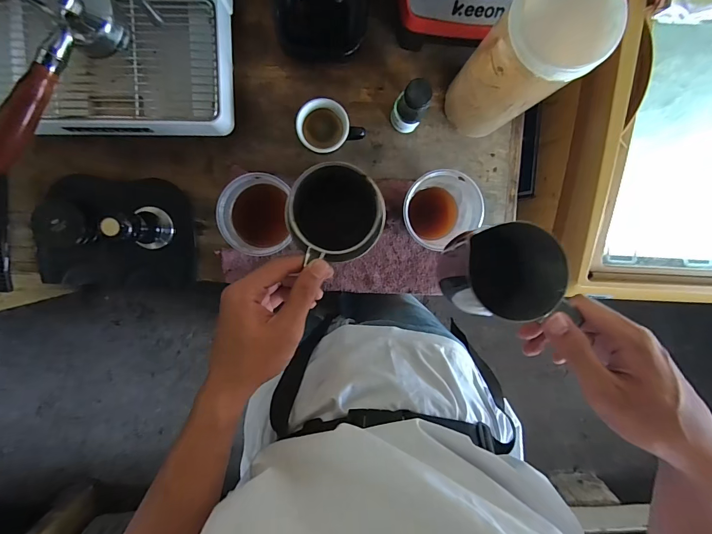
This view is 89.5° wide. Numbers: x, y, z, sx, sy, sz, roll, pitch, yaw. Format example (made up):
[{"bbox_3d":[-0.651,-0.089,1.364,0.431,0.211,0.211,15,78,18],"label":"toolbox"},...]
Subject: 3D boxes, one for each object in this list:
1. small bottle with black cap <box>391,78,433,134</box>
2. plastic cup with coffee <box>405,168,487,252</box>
[{"bbox_3d":[0.068,-0.197,0.447,0.038,0.092,0.035,0,96,-3],"label":"small bottle with black cap"},{"bbox_3d":[0.091,-0.071,0.449,0.085,0.116,0.076,-41,96,2],"label":"plastic cup with coffee"}]

